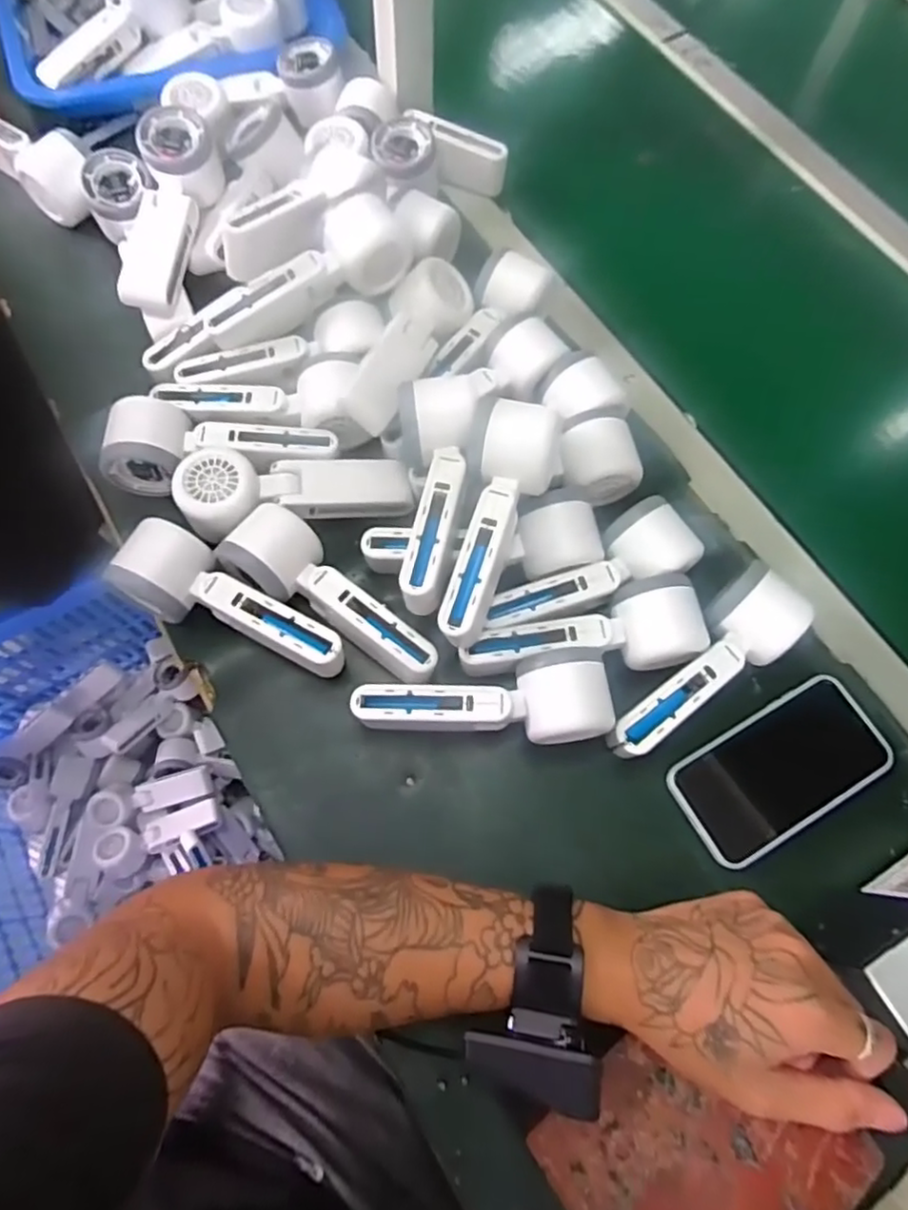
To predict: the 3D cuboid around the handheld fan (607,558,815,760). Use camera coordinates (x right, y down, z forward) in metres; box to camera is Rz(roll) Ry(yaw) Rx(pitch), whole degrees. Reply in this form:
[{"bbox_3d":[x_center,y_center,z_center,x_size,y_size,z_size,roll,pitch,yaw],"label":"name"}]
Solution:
[{"bbox_3d":[0.171,0.047,0.435,0.054,0.049,0.157,42,73,12],"label":"handheld fan"}]

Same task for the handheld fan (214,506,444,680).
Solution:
[{"bbox_3d":[-0.080,-0.007,0.451,0.163,0.049,0.055,30,71,9],"label":"handheld fan"}]

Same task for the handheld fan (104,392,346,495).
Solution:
[{"bbox_3d":[-0.172,-0.113,0.486,0.161,0.051,0.057,5,69,-1],"label":"handheld fan"}]

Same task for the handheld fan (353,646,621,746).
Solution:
[{"bbox_3d":[0.019,0.065,0.432,0.169,0.049,0.059,-2,69,-4],"label":"handheld fan"}]

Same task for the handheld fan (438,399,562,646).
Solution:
[{"bbox_3d":[0.026,-0.053,0.427,0.061,0.045,0.161,16,82,3],"label":"handheld fan"}]

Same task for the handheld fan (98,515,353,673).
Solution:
[{"bbox_3d":[-0.154,0.008,0.443,0.169,0.051,0.057,32,71,9],"label":"handheld fan"}]

